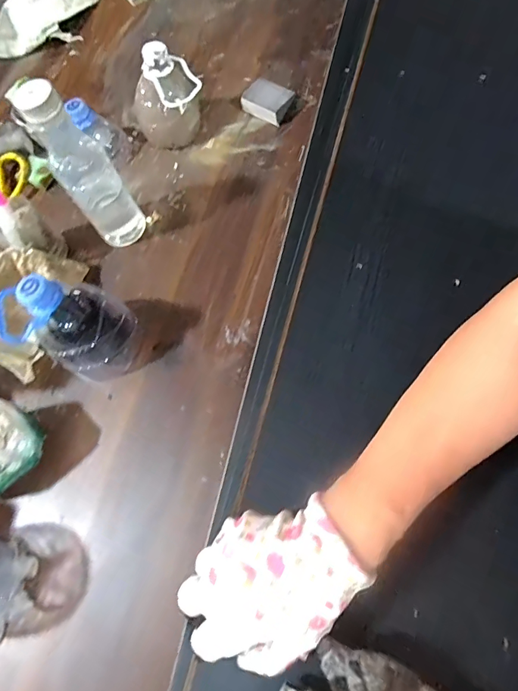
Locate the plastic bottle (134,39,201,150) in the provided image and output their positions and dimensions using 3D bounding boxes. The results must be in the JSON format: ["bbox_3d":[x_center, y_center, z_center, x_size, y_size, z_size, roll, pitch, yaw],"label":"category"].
[{"bbox_3d":[-0.133,-0.350,0.582,0.096,0.123,0.085,-17,73,-4],"label":"plastic bottle"}]

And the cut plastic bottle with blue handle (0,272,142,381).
[{"bbox_3d":[-0.207,-0.028,0.455,0.109,0.134,0.095,21,74,8],"label":"cut plastic bottle with blue handle"}]

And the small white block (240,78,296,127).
[{"bbox_3d":[0.012,-0.371,0.624,0.069,0.032,0.051,33,76,11],"label":"small white block"}]

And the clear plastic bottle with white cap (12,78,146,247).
[{"bbox_3d":[-0.201,-0.202,0.490,0.063,0.208,0.059,-1,72,2],"label":"clear plastic bottle with white cap"}]

